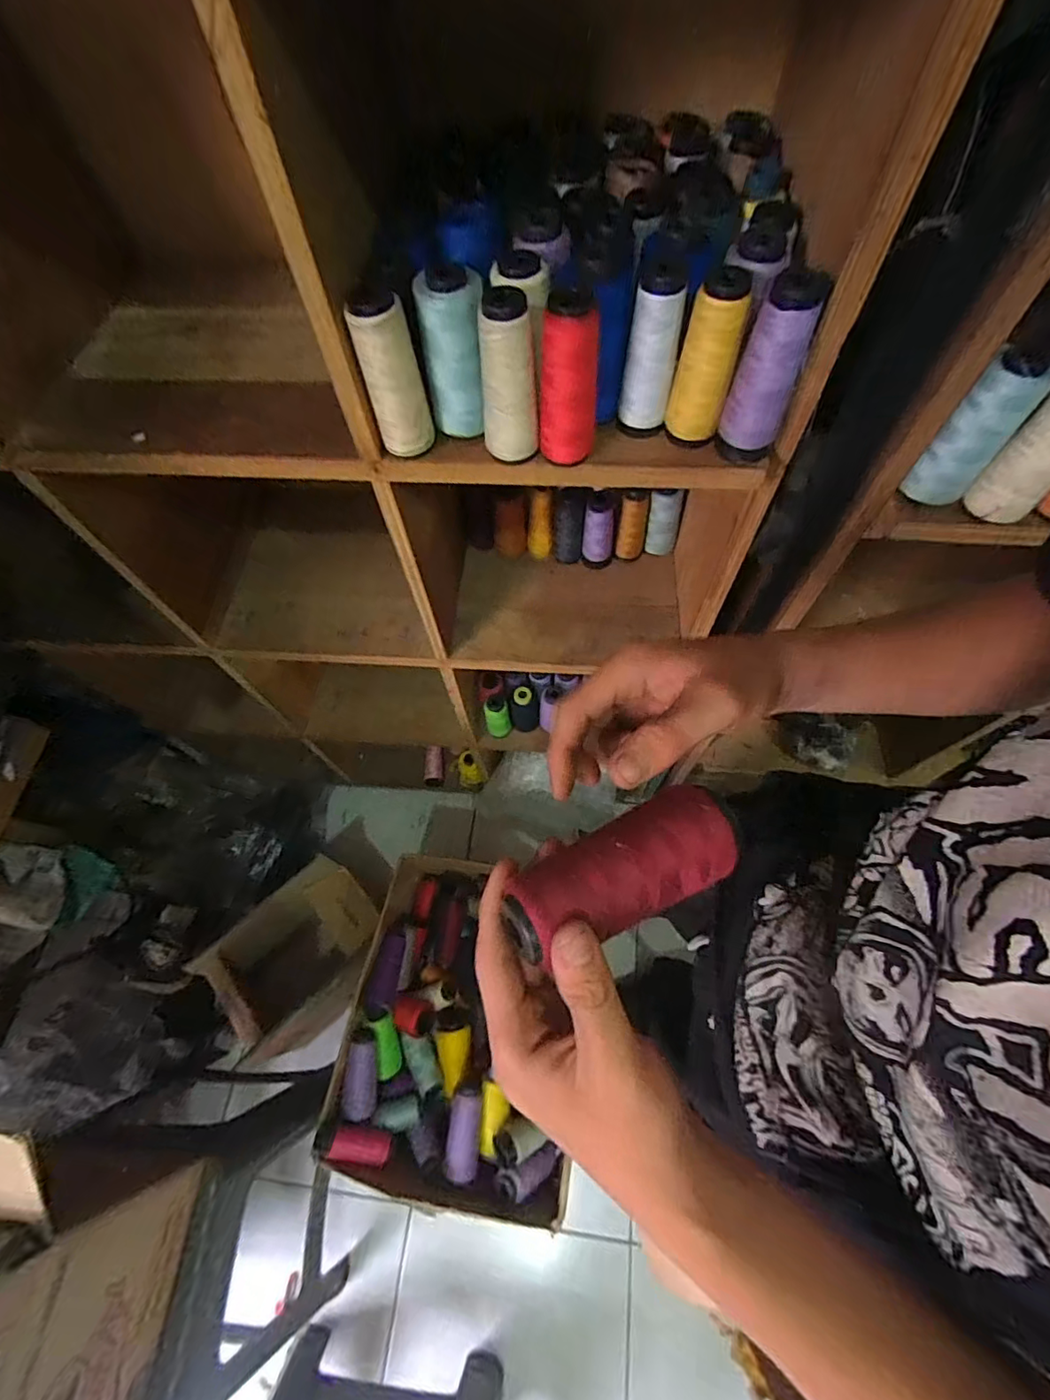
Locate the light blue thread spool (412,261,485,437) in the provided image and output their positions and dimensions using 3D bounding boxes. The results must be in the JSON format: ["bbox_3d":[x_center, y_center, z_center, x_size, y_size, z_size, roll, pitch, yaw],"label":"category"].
[{"bbox_3d":[-0.052,-0.260,0.399,0.044,0.103,0.047,-1,63,2],"label":"light blue thread spool"}]

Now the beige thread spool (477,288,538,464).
[{"bbox_3d":[-0.013,-0.231,0.384,0.039,0.106,0.031,-5,63,-1],"label":"beige thread spool"}]

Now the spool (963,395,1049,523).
[{"bbox_3d":[0.393,-0.187,0.397,0.054,0.099,0.045,-37,67,-16],"label":"spool"}]

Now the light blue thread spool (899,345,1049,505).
[{"bbox_3d":[0.345,-0.204,0.403,0.042,0.105,0.043,-1,63,2],"label":"light blue thread spool"}]

